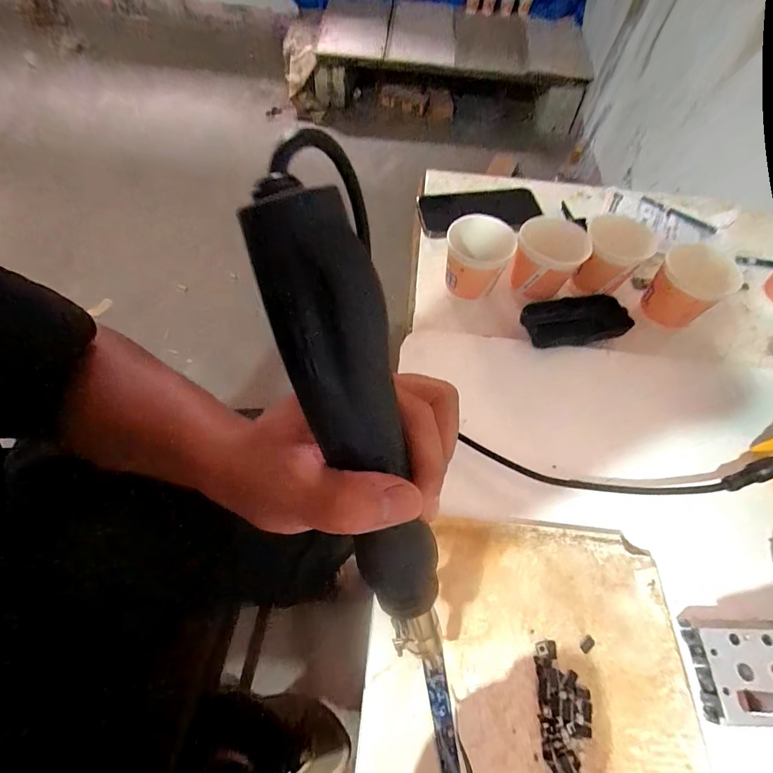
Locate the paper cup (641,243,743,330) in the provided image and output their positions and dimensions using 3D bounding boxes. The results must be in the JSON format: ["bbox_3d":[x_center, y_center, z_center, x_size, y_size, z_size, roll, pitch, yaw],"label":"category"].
[{"bbox_3d":[0.310,-0.099,0.413,0.060,0.071,0.065,1,60,-2],"label":"paper cup"}]

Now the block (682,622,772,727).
[{"bbox_3d":[0.246,0.189,0.262,0.069,0.021,0.052,-1,60,-4],"label":"block"}]

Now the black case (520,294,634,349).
[{"bbox_3d":[0.202,-0.069,0.421,0.106,0.020,0.053,-12,61,-10],"label":"black case"}]

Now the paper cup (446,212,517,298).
[{"bbox_3d":[0.096,-0.134,0.426,0.064,0.075,0.063,14,60,5],"label":"paper cup"}]

